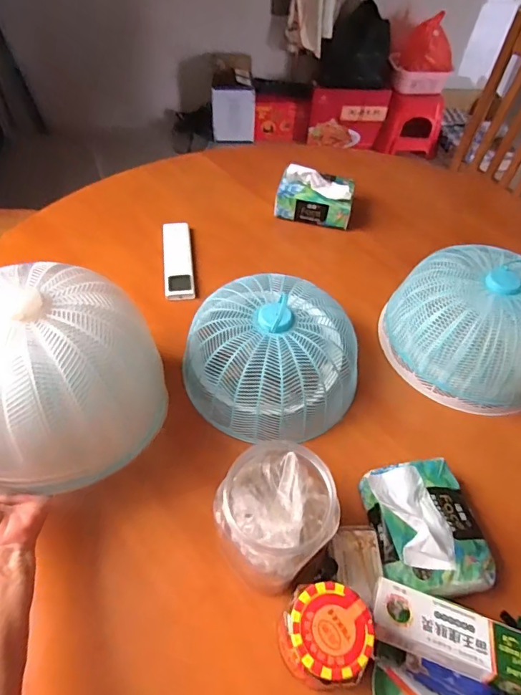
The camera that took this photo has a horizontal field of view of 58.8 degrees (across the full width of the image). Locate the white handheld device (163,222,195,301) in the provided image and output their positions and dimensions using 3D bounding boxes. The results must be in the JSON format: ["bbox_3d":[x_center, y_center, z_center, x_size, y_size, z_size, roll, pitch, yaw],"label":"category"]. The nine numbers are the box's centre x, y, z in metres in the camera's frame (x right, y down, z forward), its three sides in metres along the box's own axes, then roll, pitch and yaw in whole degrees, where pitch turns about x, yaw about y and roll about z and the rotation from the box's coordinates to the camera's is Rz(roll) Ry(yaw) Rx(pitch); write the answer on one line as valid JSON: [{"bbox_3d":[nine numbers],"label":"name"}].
[{"bbox_3d":[-0.138,-0.149,0.774,0.046,0.017,0.181,-5,54,-7],"label":"white handheld device"}]

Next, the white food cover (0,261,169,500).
[{"bbox_3d":[-0.221,0.027,0.473,0.211,0.137,0.195,-36,60,-28],"label":"white food cover"}]

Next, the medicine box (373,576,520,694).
[{"bbox_3d":[0.174,0.265,0.424,0.140,0.032,0.052,19,54,10],"label":"medicine box"}]

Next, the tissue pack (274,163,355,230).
[{"bbox_3d":[0.103,-0.280,0.845,0.140,0.091,0.087,13,54,6],"label":"tissue pack"}]

